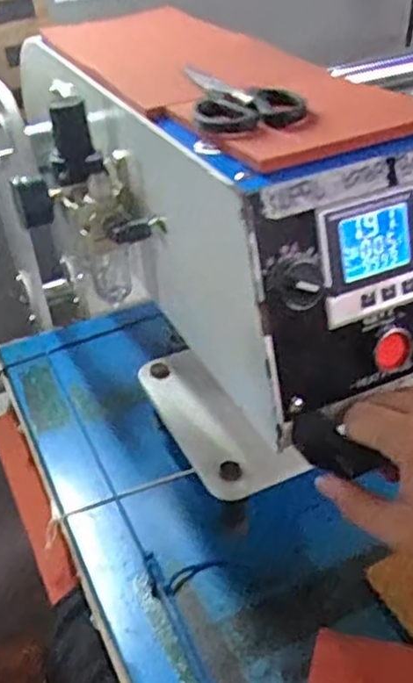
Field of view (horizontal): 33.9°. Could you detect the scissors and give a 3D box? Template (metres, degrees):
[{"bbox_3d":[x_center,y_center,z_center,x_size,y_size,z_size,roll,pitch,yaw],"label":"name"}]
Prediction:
[{"bbox_3d":[0.014,-0.165,0.450,0.063,0.010,0.145,-12,35,-9],"label":"scissors"}]

